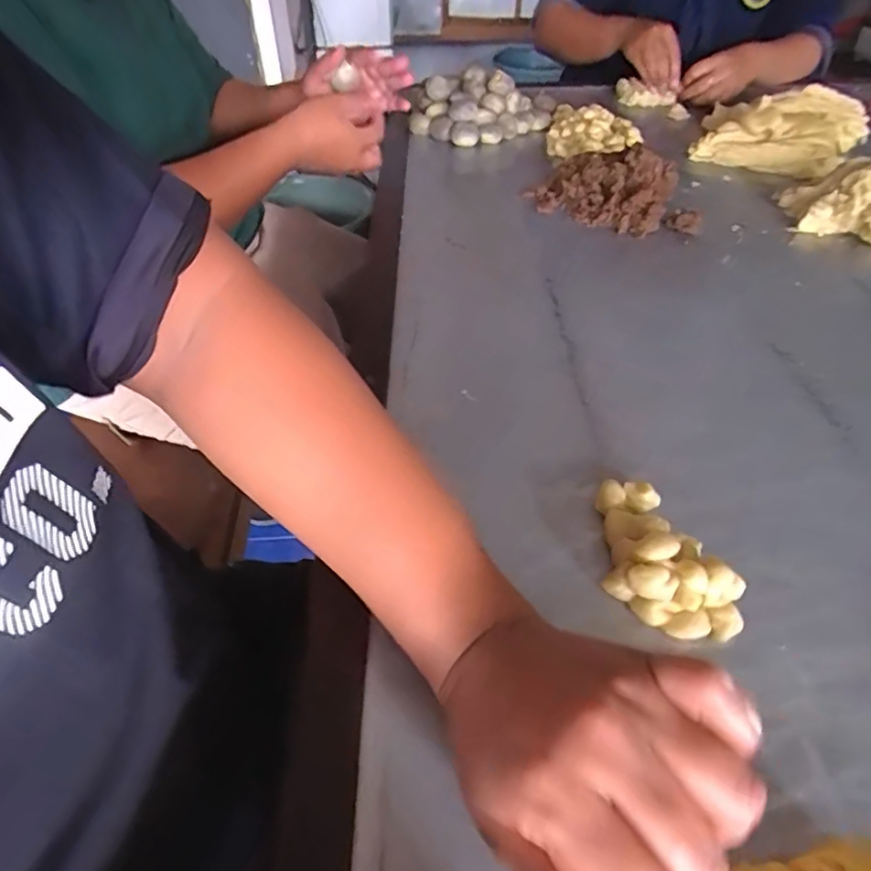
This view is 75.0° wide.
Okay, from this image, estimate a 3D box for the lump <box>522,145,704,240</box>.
[{"bbox_3d":[0.218,-0.295,0.679,0.206,0.065,0.089,27,51,26],"label":"lump"}]

